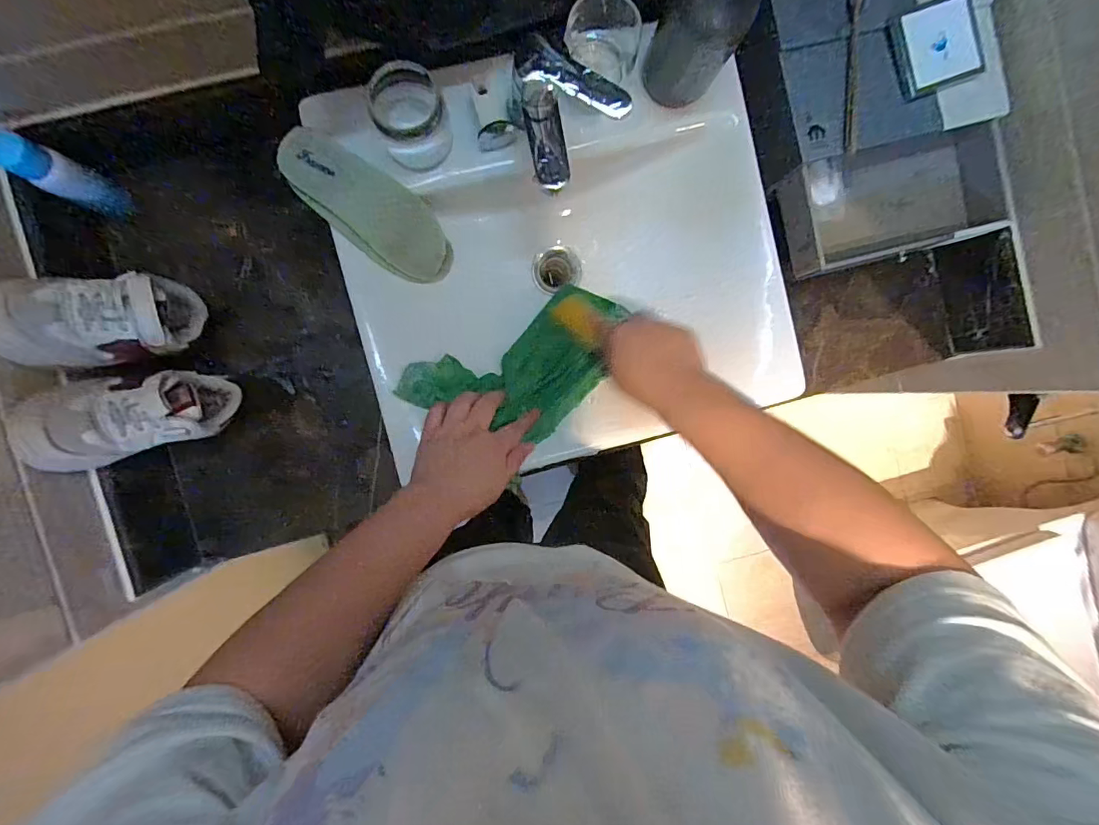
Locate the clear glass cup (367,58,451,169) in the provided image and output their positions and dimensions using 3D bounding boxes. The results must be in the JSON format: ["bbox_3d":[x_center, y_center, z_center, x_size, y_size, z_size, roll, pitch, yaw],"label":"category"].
[{"bbox_3d":[-0.131,-0.280,0.470,0.064,0.063,0.071,-20,94,-4],"label":"clear glass cup"}]

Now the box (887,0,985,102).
[{"bbox_3d":[0.404,-0.384,0.510,0.080,0.025,0.080,-21,94,-4],"label":"box"}]

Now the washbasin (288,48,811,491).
[{"bbox_3d":[0.015,-0.159,0.562,0.459,0.128,0.376,-14,93,-4],"label":"washbasin"}]

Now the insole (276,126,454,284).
[{"bbox_3d":[-0.185,-0.209,0.511,0.191,0.030,0.077,36,89,-27],"label":"insole"}]

